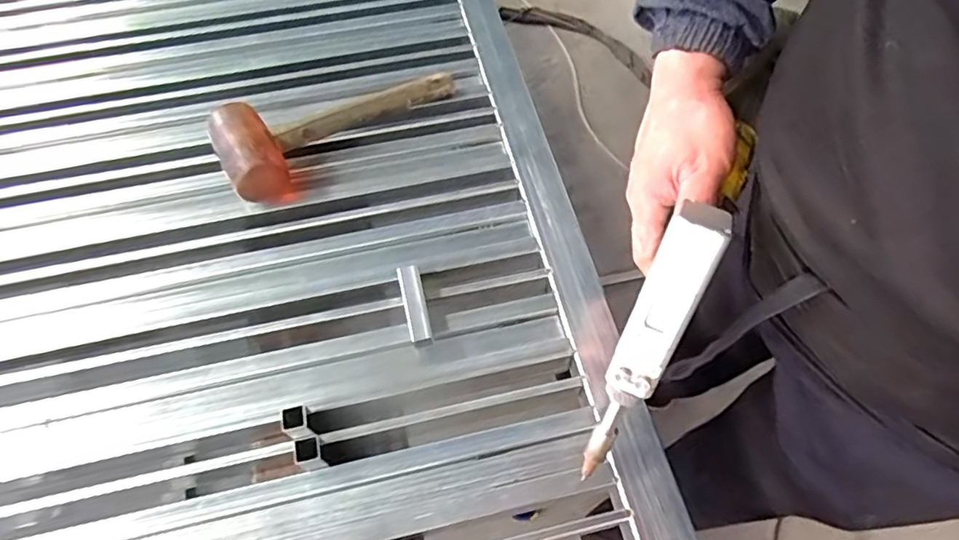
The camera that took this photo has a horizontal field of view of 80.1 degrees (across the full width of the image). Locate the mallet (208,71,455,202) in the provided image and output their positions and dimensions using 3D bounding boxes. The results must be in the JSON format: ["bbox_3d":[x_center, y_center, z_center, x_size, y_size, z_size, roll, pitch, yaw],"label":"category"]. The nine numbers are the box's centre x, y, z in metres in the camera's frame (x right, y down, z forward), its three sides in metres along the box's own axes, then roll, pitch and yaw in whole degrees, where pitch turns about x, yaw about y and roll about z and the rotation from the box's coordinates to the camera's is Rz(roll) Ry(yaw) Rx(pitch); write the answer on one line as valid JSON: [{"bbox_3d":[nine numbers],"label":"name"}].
[{"bbox_3d":[-0.172,-0.187,0.669,0.287,0.068,0.112,-39,66,-20],"label":"mallet"}]

